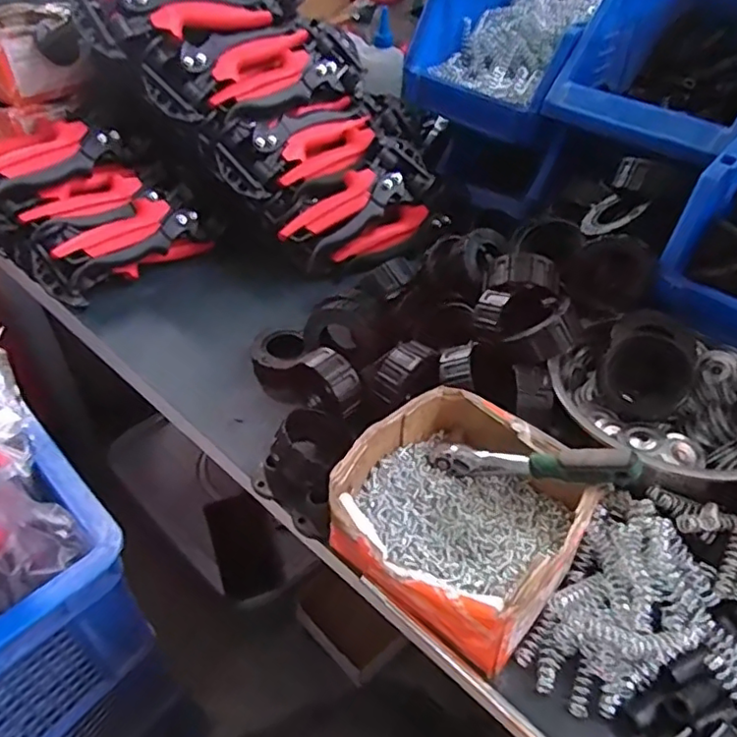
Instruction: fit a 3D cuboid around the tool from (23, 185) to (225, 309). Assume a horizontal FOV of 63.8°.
[{"bbox_3d":[-0.275,-0.142,0.683,0.210,0.067,0.047,-30,50,-30],"label":"tool"}]

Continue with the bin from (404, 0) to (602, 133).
[{"bbox_3d":[0.230,-0.432,0.770,0.204,0.137,0.324,32,50,30],"label":"bin"}]

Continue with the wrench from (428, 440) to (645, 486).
[{"bbox_3d":[0.113,0.069,0.424,0.152,0.028,0.019,-3,32,40],"label":"wrench"}]

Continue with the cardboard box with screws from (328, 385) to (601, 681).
[{"bbox_3d":[0.065,0.100,0.419,0.151,0.068,0.158,30,49,28],"label":"cardboard box with screws"}]

